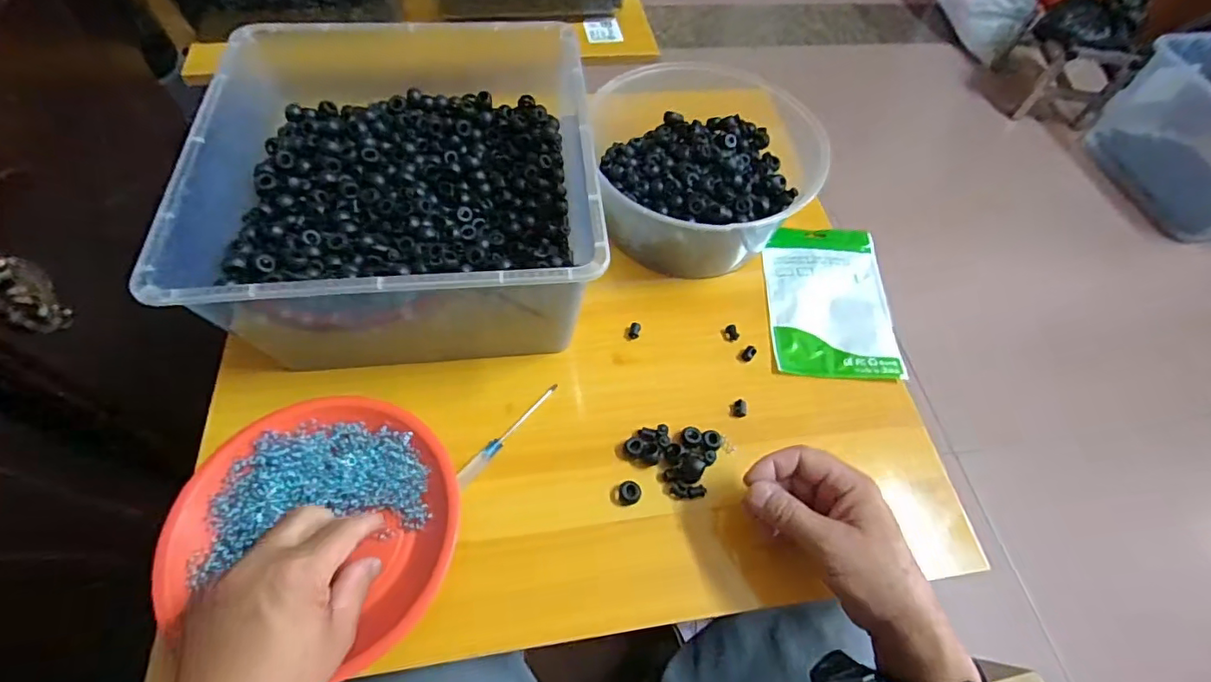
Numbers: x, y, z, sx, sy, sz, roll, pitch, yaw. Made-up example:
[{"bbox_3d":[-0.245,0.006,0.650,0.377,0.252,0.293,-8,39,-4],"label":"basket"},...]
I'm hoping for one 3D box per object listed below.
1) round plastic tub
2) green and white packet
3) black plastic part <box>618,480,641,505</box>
[{"bbox_3d":[0.101,-0.190,0.565,0.215,0.090,0.248,-3,60,-6],"label":"round plastic tub"},{"bbox_3d":[0.222,-0.043,0.540,0.117,0.018,0.171,4,59,-2],"label":"green and white packet"},{"bbox_3d":[0.019,0.121,0.430,0.017,0.010,0.018,2,59,-3],"label":"black plastic part"}]

